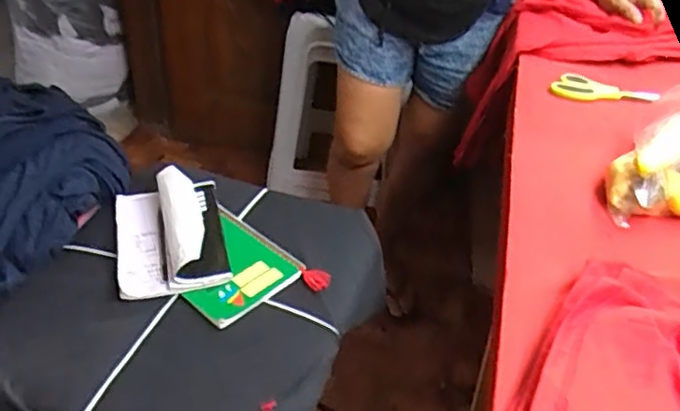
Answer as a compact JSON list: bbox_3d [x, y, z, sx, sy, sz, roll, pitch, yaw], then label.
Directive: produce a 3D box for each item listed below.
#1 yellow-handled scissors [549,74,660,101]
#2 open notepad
[{"bbox_3d":[0.378,-0.161,0.903,0.140,0.018,0.049,19,41,17],"label":"yellow-handled scissors"},{"bbox_3d":[-0.233,0.036,0.862,0.141,0.062,0.203,-7,40,-14],"label":"open notepad"}]

